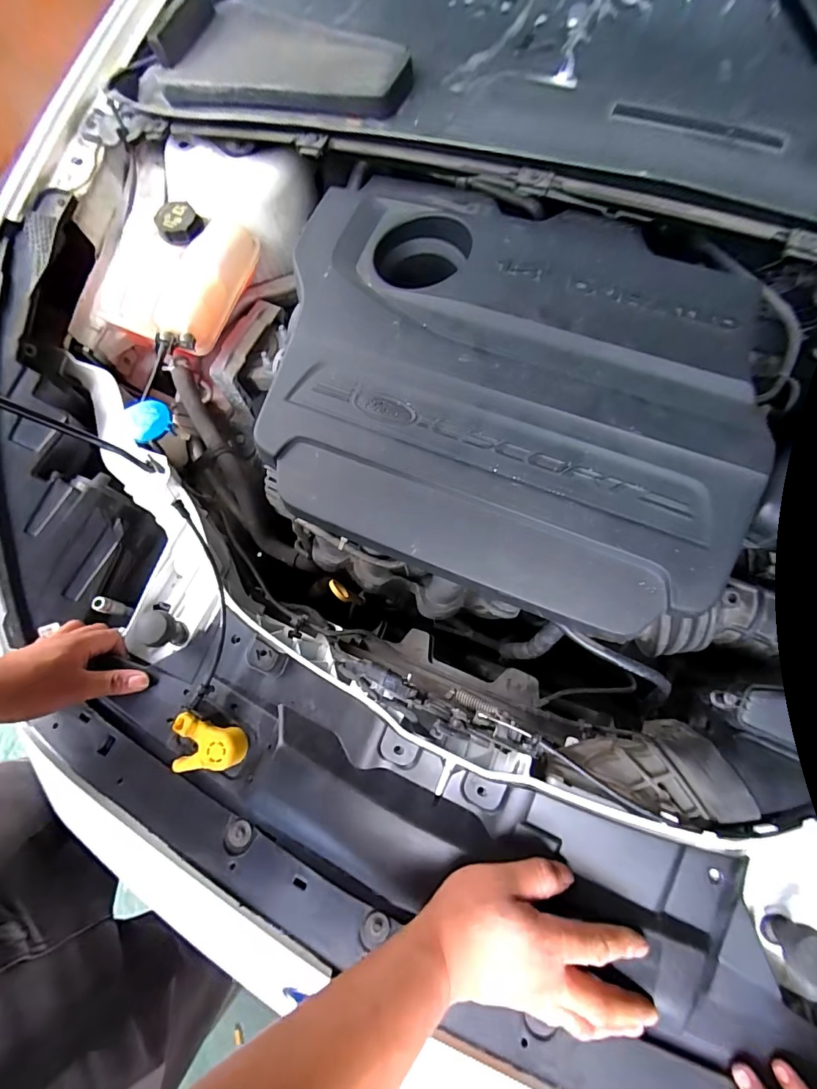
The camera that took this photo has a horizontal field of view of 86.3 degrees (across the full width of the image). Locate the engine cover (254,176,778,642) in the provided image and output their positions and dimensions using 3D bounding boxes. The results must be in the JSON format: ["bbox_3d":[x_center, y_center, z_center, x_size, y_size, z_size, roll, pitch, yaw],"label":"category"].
[{"bbox_3d":[0.081,-0.173,0.454,0.525,0.092,0.422,18,71,7],"label":"engine cover"}]

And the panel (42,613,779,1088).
[{"bbox_3d":[-0.018,0.264,0.392,0.641,0.039,0.212,20,72,10],"label":"panel"}]

